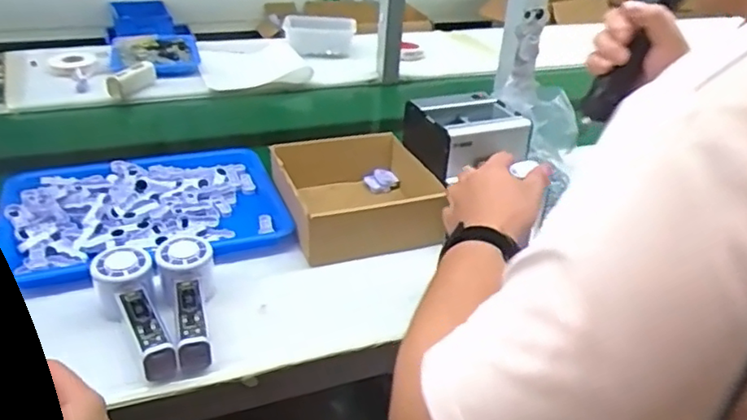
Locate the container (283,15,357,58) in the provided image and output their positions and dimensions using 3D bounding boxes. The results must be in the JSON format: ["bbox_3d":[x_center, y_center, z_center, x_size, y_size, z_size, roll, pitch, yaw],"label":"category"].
[{"bbox_3d":[-0.126,-0.410,1.459,0.171,0.079,0.071,-2,31,-9],"label":"container"}]

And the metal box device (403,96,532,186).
[{"bbox_3d":[0.122,-0.094,0.838,0.139,0.089,0.130,-7,32,-18],"label":"metal box device"}]

